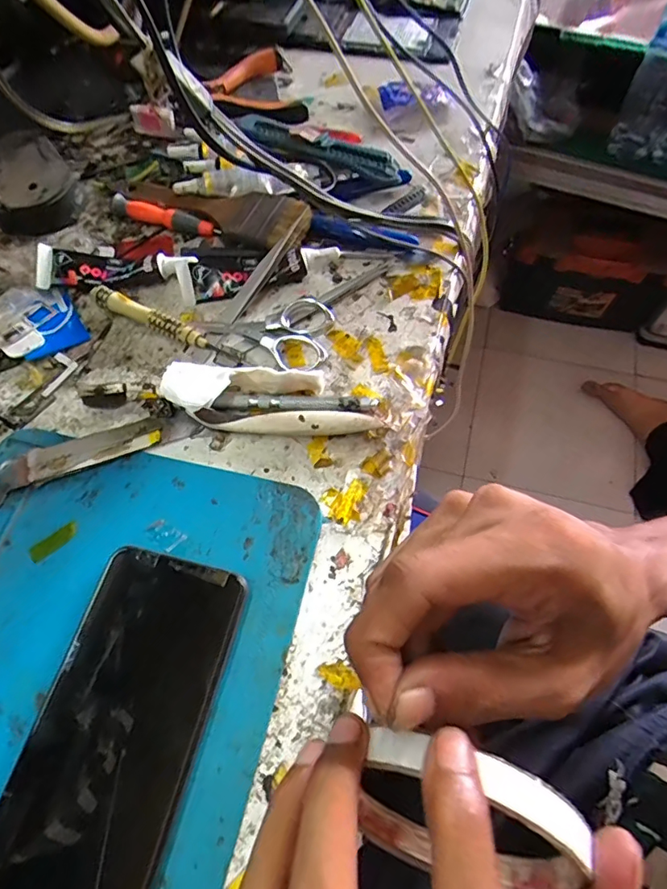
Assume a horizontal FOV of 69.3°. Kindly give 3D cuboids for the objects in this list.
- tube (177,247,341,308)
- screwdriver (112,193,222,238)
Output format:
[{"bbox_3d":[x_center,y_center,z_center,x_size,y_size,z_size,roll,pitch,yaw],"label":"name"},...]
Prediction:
[{"bbox_3d":[-0.052,-0.123,0.333,0.107,0.015,0.032,-19,65,-7],"label":"tube"},{"bbox_3d":[-0.125,-0.170,0.362,0.086,0.013,0.012,17,66,10],"label":"screwdriver"}]

